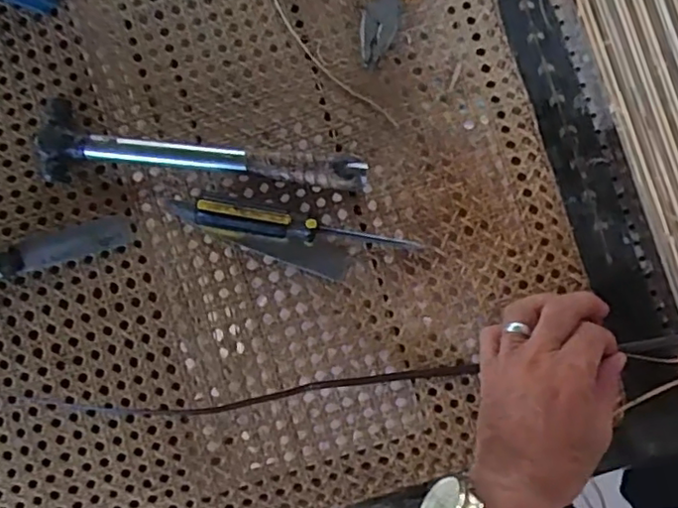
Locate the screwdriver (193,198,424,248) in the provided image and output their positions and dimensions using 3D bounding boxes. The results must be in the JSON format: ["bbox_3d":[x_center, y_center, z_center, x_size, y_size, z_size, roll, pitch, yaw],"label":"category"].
[{"bbox_3d":[-0.023,-0.019,0.448,0.158,0.021,0.021,9,85,-10],"label":"screwdriver"}]

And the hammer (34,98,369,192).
[{"bbox_3d":[-0.103,-0.065,0.451,0.240,0.034,0.056,10,89,5],"label":"hammer"}]

